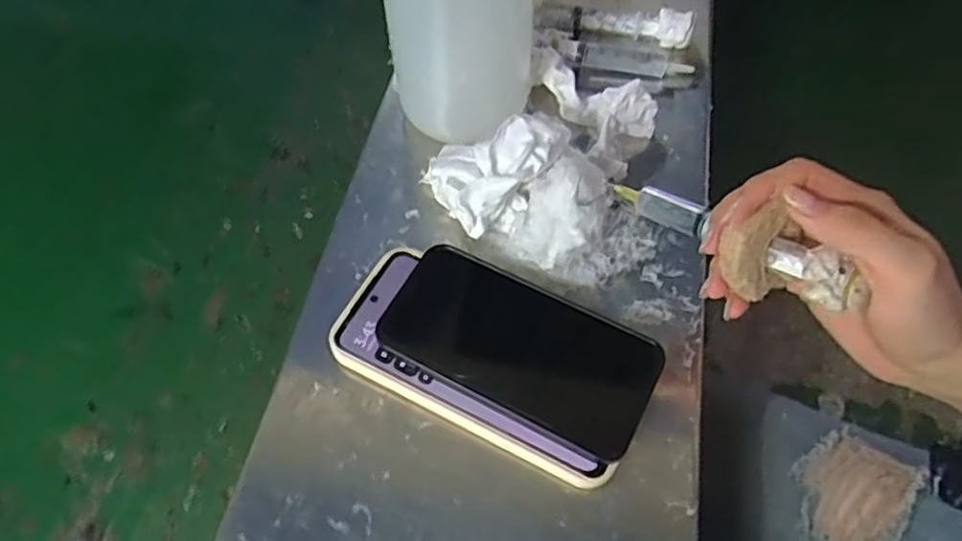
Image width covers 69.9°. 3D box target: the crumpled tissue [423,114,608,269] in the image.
[{"bbox_3d":[0.016,-0.049,0.420,0.115,0.064,0.077,13,58,11],"label":"crumpled tissue"}]

